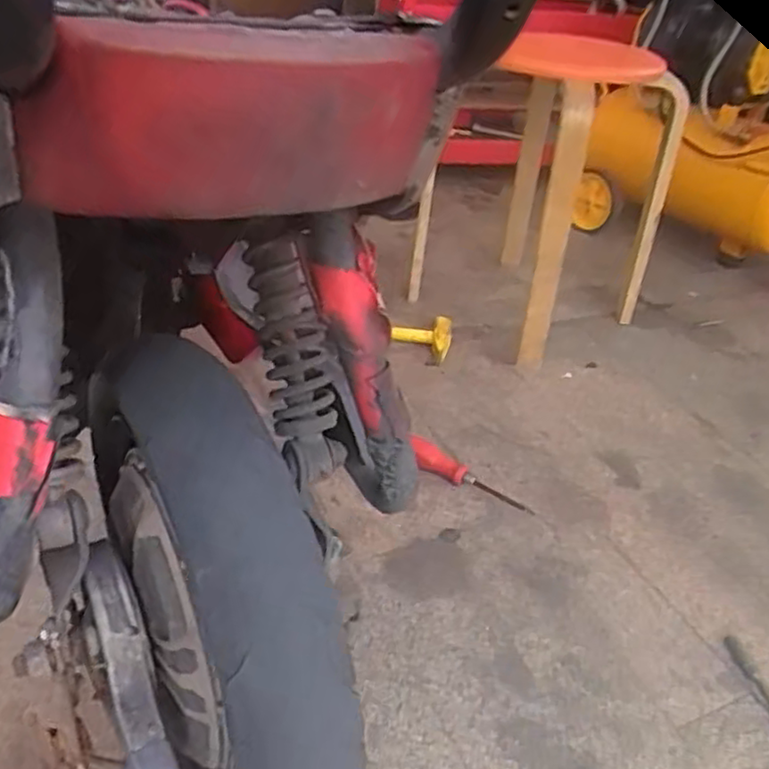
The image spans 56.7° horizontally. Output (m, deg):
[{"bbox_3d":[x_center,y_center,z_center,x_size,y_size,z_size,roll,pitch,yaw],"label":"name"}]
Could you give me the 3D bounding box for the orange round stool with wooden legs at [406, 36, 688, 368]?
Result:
[{"bbox_3d":[0.300,-0.343,1.290,0.415,0.488,0.309,-23,43,-35],"label":"orange round stool with wooden legs"}]

